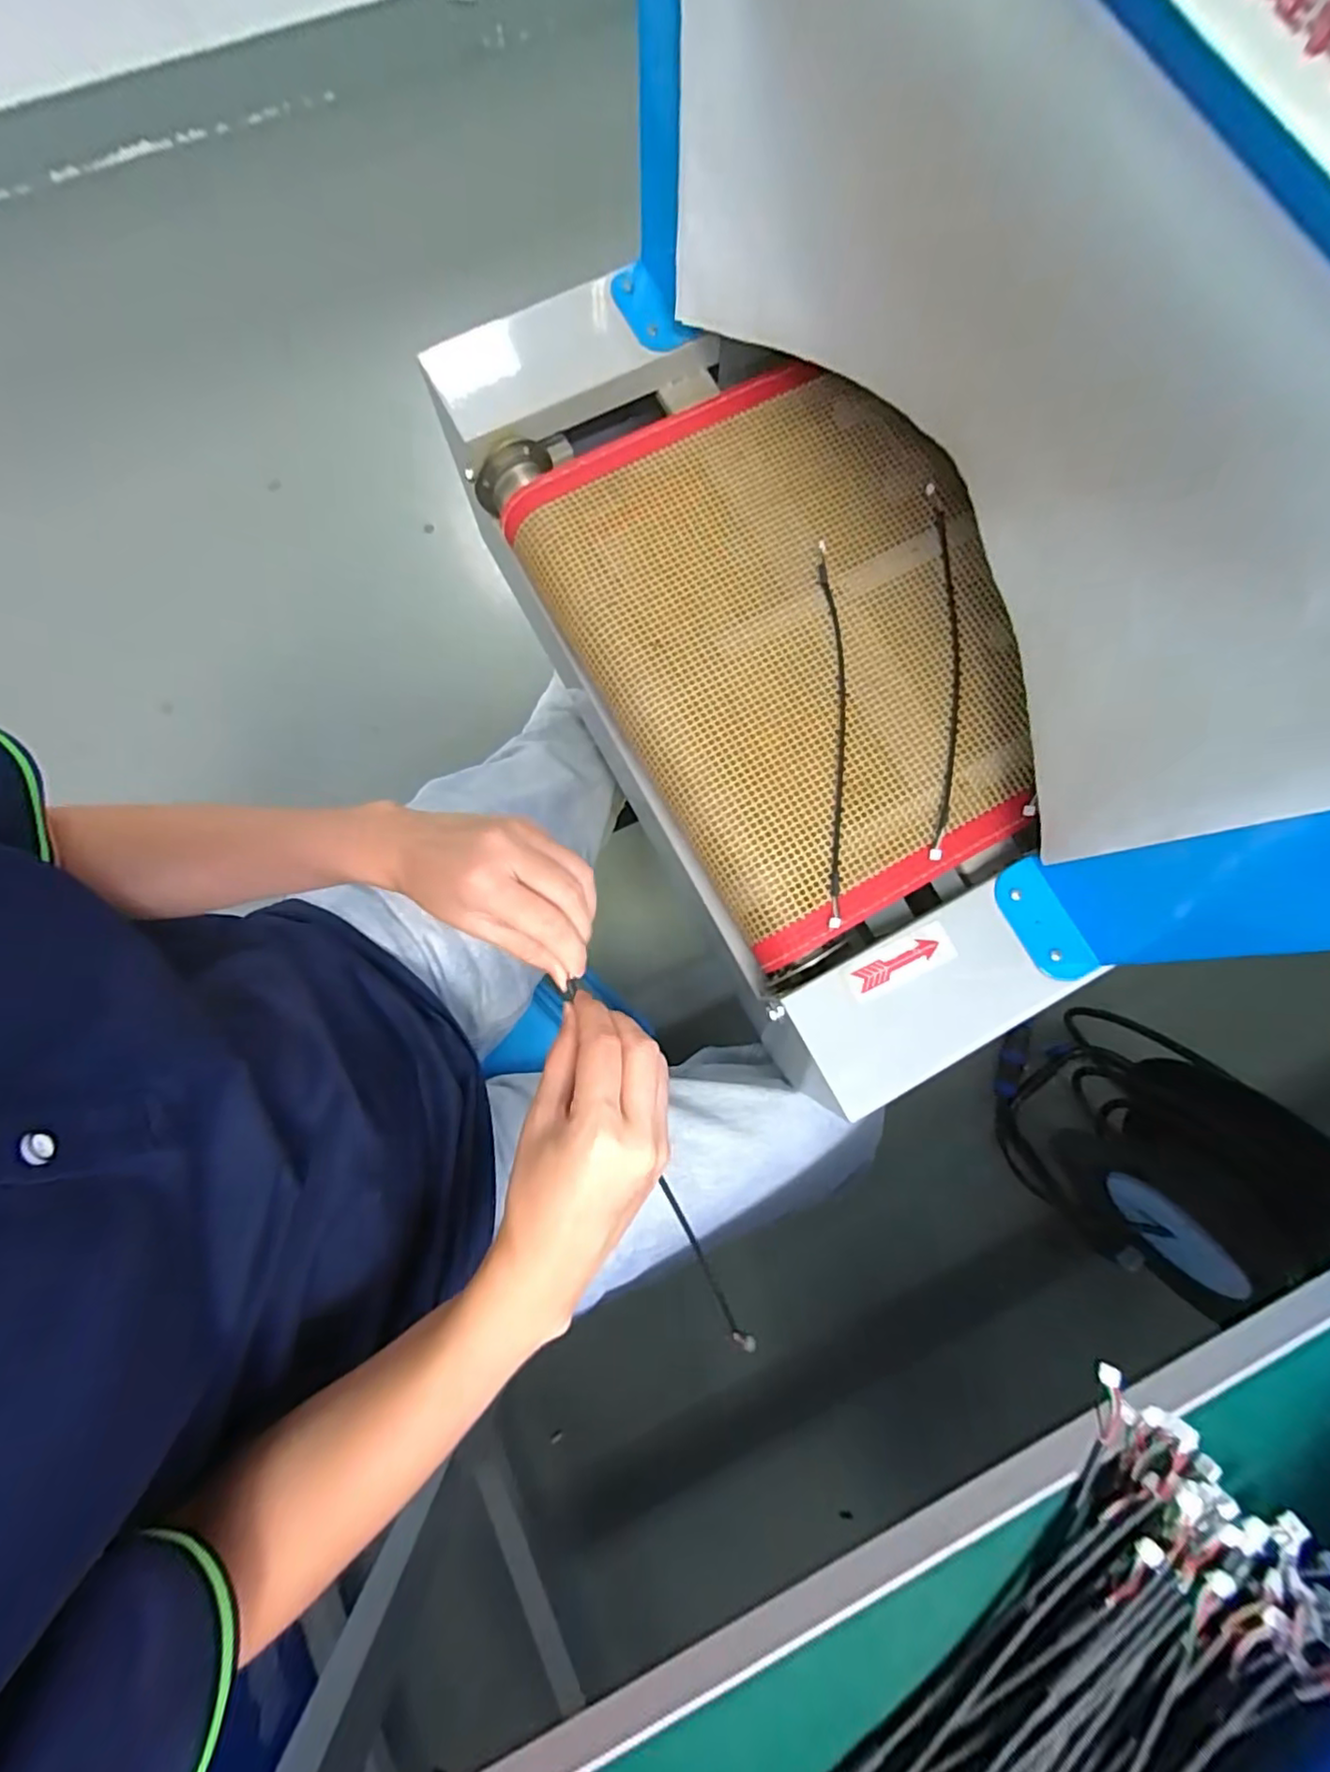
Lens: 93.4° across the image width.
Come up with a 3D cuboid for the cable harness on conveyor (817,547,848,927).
[{"bbox_3d":[0.117,-0.109,0.429,0.019,0.008,0.276,1,79,-1],"label":"cable harness on conveyor"}]

